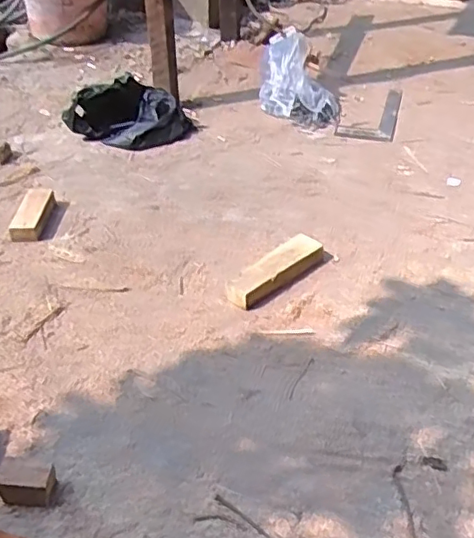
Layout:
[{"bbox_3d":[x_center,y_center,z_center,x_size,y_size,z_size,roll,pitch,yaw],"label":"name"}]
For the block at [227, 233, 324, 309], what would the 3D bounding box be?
[{"bbox_3d":[0.077,0.004,1.134,0.069,0.045,0.222,31,51,31],"label":"block"}]

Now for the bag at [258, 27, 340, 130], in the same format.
[{"bbox_3d":[0.178,-0.525,1.666,0.223,0.169,0.249,1,41,2],"label":"bag"}]

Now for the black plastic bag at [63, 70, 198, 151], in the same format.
[{"bbox_3d":[-0.271,-0.402,1.551,0.210,0.117,0.267,31,50,31],"label":"black plastic bag"}]

